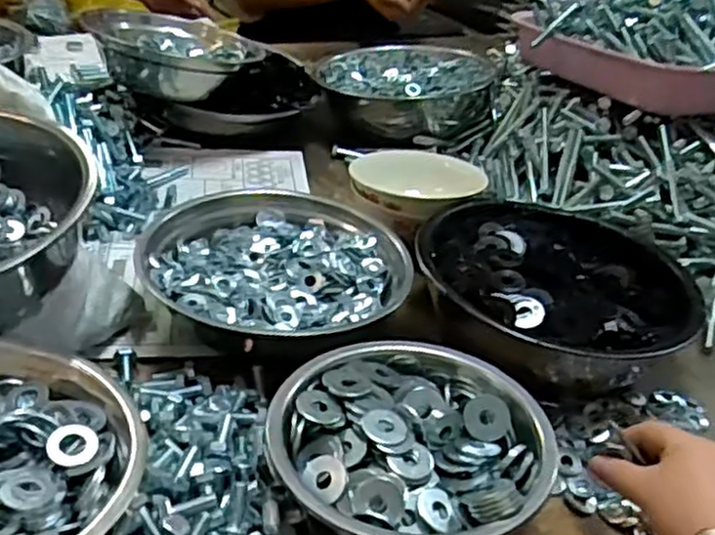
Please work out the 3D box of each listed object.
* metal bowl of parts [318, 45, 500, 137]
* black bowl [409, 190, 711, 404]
[{"bbox_3d":[0.060,-0.239,1.006,0.240,0.101,0.216,10,33,0],"label":"metal bowl of parts"},{"bbox_3d":[0.164,0.026,0.643,0.216,0.082,0.217,7,33,-5],"label":"black bowl"}]

